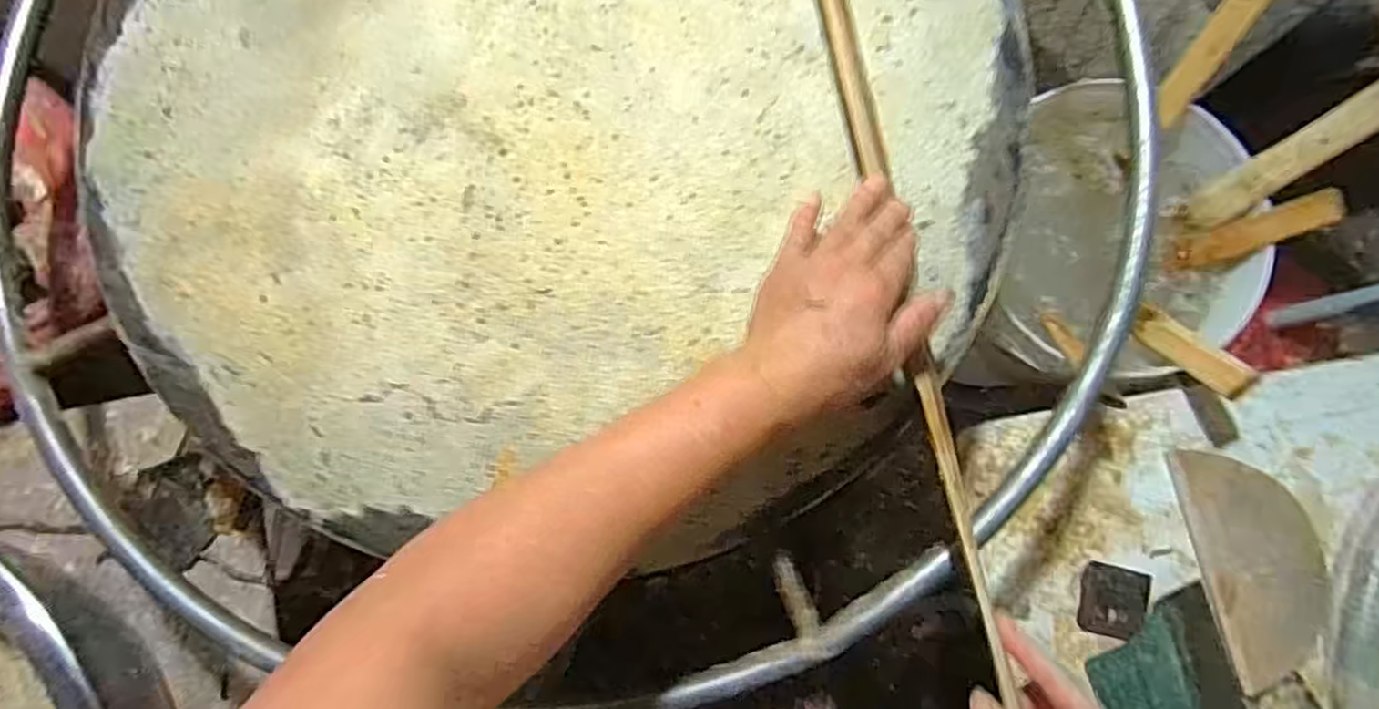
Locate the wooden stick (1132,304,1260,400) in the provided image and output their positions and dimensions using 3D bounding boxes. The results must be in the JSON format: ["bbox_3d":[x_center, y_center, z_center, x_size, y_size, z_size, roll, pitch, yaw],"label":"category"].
[{"bbox_3d":[0.449,-0.003,0.644,0.013,0.128,0.032,5,118,-14],"label":"wooden stick"}]

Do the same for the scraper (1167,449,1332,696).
[{"bbox_3d":[0.509,0.181,0.632,0.106,0.009,0.206,-13,86,-6],"label":"scraper"}]

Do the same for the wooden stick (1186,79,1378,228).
[{"bbox_3d":[0.546,-0.178,0.643,0.011,0.183,0.041,-12,68,-30],"label":"wooden stick"}]

